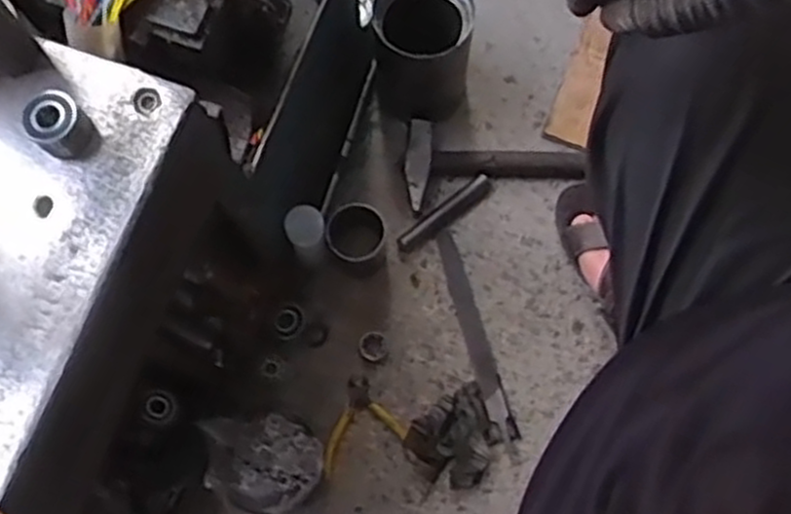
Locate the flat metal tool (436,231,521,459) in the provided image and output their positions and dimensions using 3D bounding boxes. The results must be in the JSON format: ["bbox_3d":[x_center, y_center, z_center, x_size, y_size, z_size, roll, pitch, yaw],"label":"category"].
[{"bbox_3d":[0.100,0.102,0.943,0.028,0.008,0.279,-15,74,-3],"label":"flat metal tool"}]

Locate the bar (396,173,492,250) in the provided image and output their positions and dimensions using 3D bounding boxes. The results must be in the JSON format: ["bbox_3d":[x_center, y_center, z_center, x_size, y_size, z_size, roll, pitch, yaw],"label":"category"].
[{"bbox_3d":[0.064,-0.055,0.984,0.144,0.015,0.024,-38,77,-9],"label":"bar"}]

